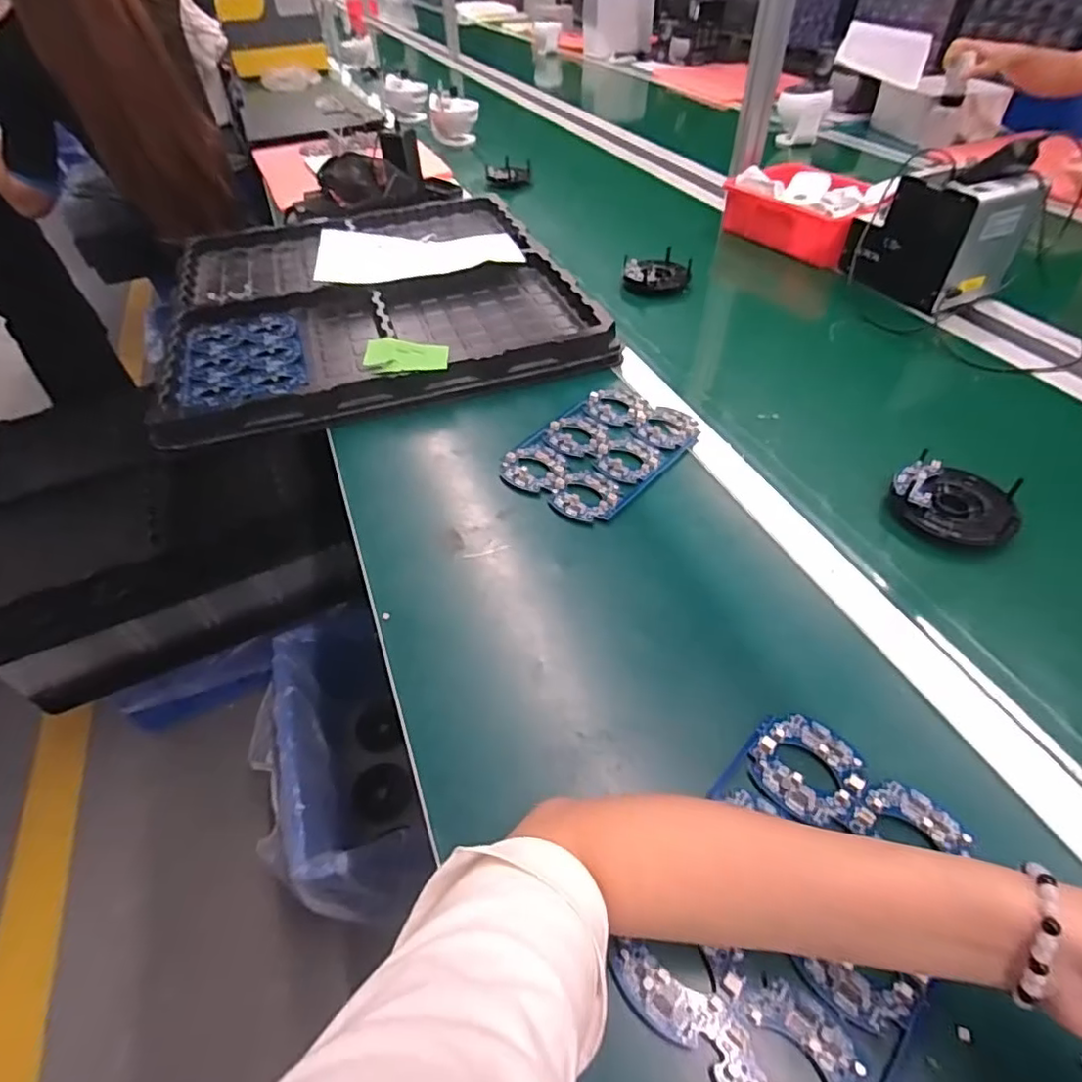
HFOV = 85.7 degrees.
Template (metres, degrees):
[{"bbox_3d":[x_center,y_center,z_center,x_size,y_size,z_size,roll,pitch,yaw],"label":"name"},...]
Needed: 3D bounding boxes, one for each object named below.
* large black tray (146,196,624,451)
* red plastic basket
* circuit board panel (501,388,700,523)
[{"bbox_3d":[-0.243,-0.363,0.834,0.509,0.042,0.569,-15,48,-11],"label":"large black tray"},{"bbox_3d":[0.433,-0.532,0.939,0.145,0.078,0.253,-28,51,-22],"label":"red plastic basket"},{"bbox_3d":[0.063,-0.097,0.601,0.139,0.007,0.190,32,56,28],"label":"circuit board panel"}]

